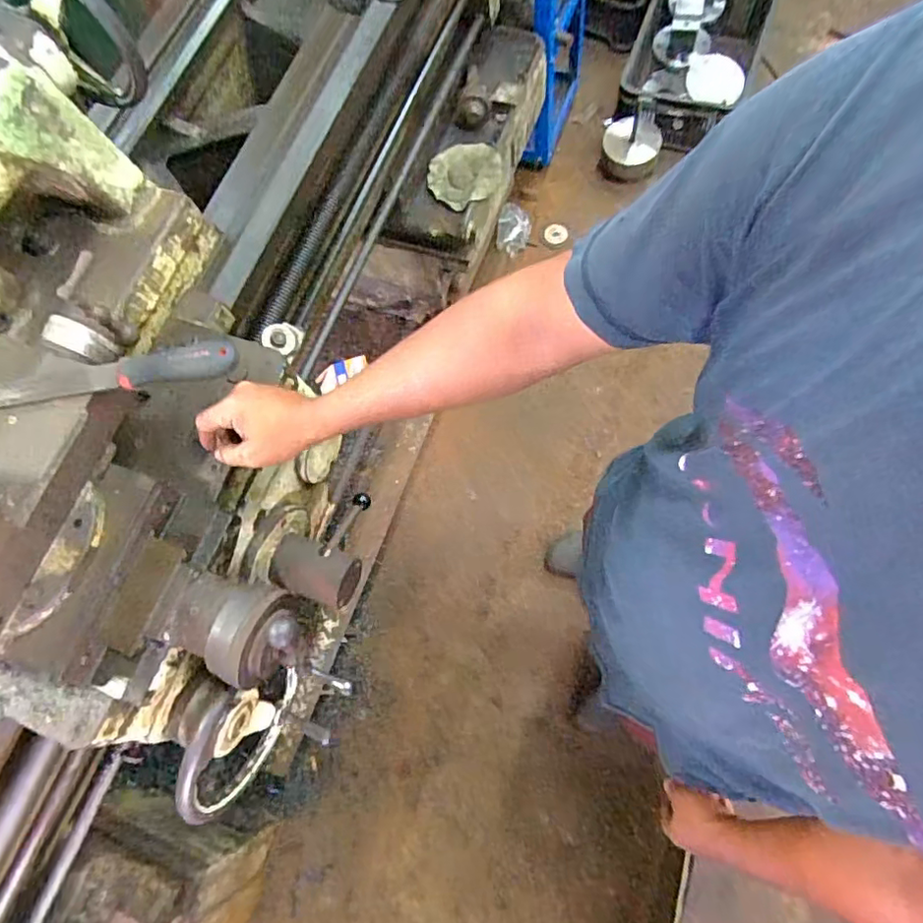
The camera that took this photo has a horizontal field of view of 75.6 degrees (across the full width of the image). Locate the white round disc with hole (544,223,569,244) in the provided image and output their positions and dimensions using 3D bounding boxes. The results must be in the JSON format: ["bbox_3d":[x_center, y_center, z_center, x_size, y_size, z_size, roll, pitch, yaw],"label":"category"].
[{"bbox_3d":[0.292,-0.699,1.832,0.071,0.069,0.014,-14,54,2],"label":"white round disc with hole"}]

